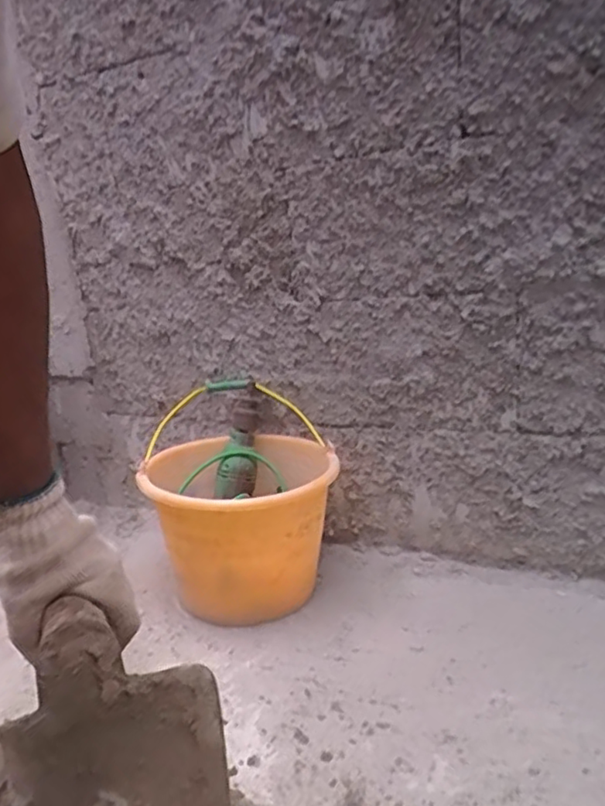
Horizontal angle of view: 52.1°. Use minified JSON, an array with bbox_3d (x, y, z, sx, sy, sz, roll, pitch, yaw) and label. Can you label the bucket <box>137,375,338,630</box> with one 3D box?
[{"bbox_3d":[-0.090,0.147,0.957,0.260,0.273,0.338,-9,15,-11],"label":"bucket"}]

